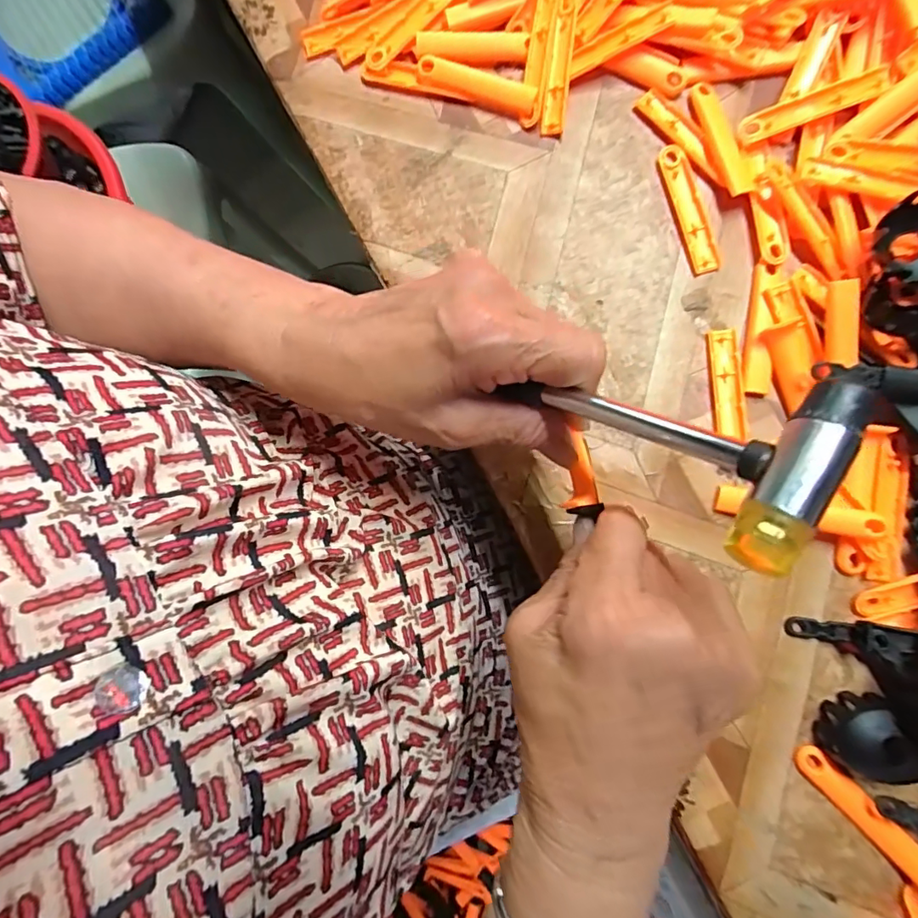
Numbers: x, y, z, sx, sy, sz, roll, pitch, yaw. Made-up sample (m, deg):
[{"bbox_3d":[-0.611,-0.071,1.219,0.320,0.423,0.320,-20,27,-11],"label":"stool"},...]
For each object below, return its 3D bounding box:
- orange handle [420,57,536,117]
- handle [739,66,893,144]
[{"bbox_3d":[0.011,-0.228,0.307,0.076,0.015,0.016,28,78,7],"label":"orange handle"},{"bbox_3d":[0.191,-0.191,0.272,0.074,0.008,0.014,-16,76,11],"label":"handle"}]

